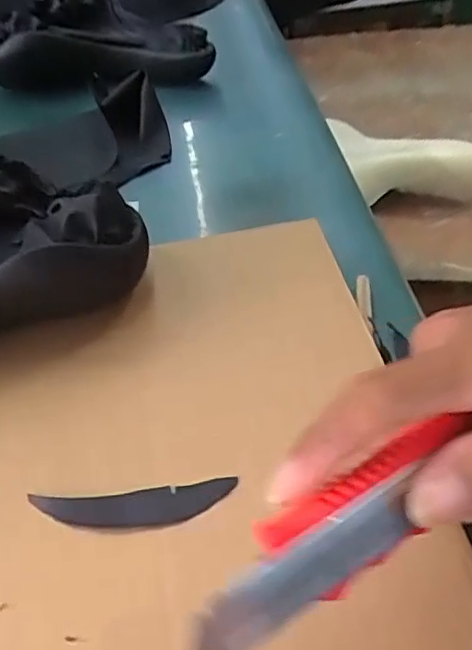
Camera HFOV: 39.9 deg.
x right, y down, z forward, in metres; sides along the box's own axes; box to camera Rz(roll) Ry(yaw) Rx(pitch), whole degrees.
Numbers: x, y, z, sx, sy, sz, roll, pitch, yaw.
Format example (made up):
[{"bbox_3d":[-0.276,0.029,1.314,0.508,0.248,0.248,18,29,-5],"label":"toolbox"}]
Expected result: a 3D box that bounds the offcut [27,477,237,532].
[{"bbox_3d":[-0.048,0.084,0.301,0.094,0.004,0.021,-6,43,-1],"label":"offcut"}]

